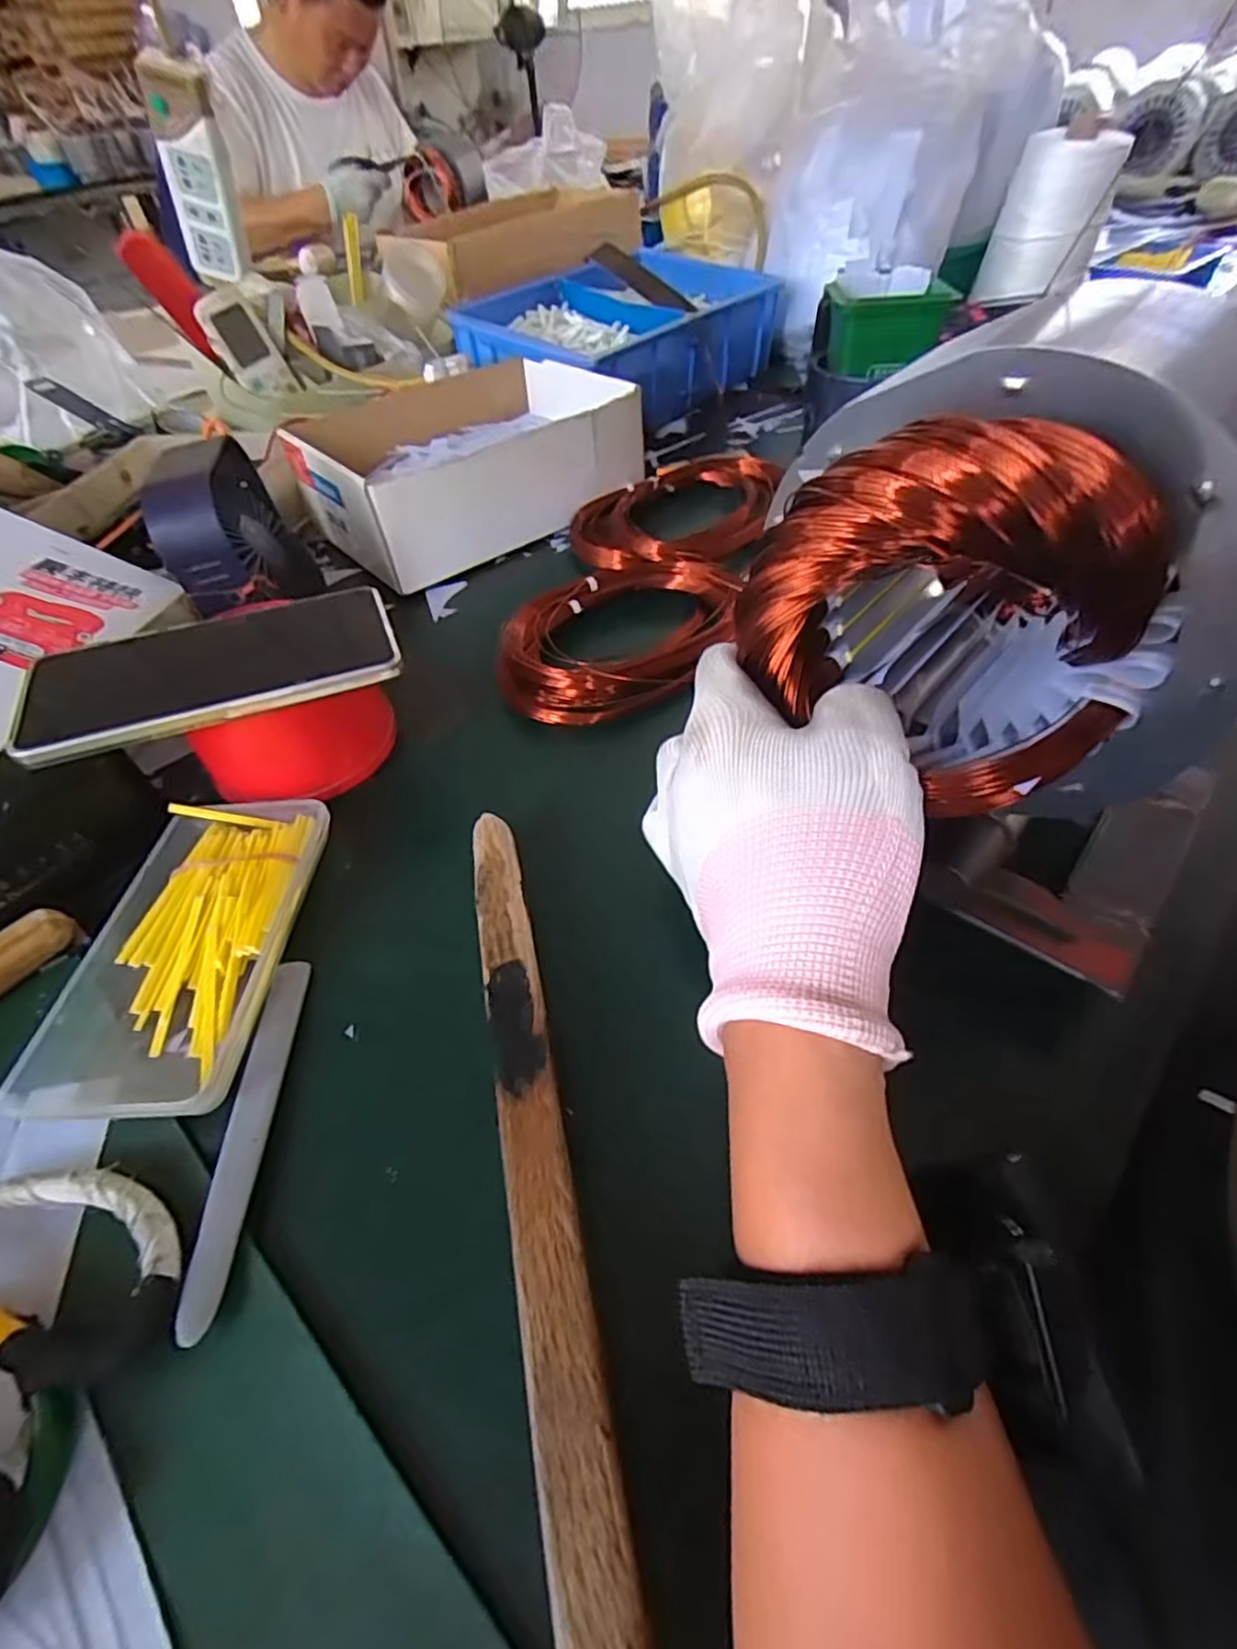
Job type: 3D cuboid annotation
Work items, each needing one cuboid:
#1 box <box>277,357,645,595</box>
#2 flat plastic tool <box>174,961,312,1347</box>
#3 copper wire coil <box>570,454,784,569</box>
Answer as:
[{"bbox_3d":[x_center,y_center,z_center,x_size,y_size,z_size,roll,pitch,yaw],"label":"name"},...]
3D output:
[{"bbox_3d":[-0.126,-0.298,0.555,0.234,0.077,0.213,-35,55,-23],"label":"box"},{"bbox_3d":[-0.135,0.108,0.248,0.015,0.004,0.129,0,46,-7],"label":"flat plastic tool"},{"bbox_3d":[0.046,-0.246,0.529,0.139,0.022,0.162,12,52,15],"label":"copper wire coil"}]

